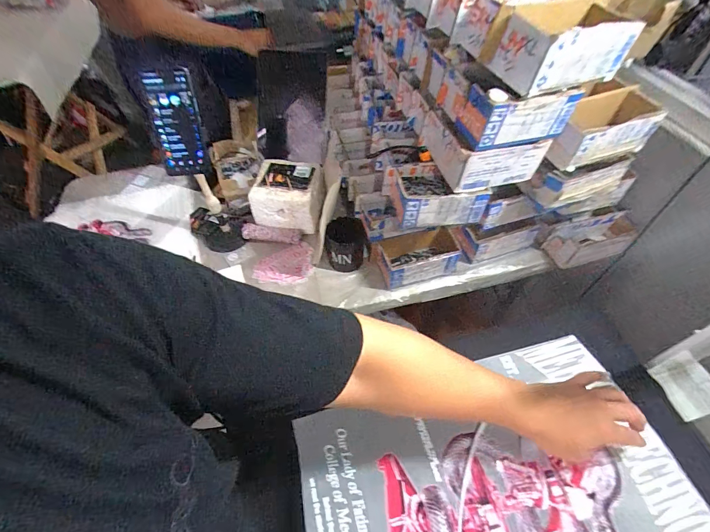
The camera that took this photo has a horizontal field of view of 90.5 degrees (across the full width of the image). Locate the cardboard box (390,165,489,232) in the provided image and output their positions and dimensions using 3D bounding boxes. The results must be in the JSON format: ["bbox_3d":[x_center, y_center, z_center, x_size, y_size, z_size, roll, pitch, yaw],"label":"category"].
[{"bbox_3d":[0.148,-0.131,0.647,0.161,0.070,0.101,-5,52,-4],"label":"cardboard box"}]

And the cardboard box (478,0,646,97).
[{"bbox_3d":[0.280,-0.299,0.472,0.190,0.072,0.103,-16,54,-11],"label":"cardboard box"}]

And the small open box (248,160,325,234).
[{"bbox_3d":[-0.158,-0.172,0.827,0.151,0.103,0.138,2,52,2],"label":"small open box"}]

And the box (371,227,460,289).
[{"bbox_3d":[0.139,-0.017,0.746,0.169,0.075,0.076,-13,53,-9],"label":"box"}]

